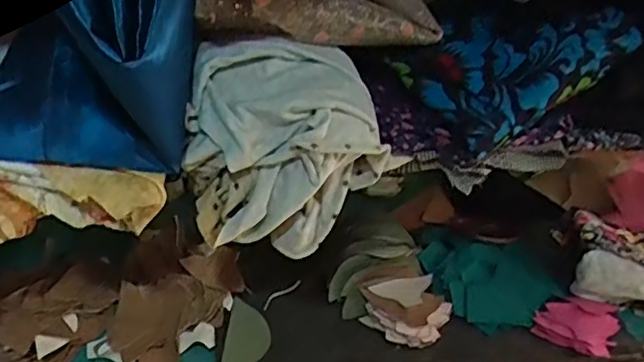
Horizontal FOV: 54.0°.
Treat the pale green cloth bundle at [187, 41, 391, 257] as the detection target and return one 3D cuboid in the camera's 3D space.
[{"bbox_3d":[-0.036,-0.040,0.628,0.188,0.161,0.132,-4,37,-15],"label":"pale green cloth bundle"}]

